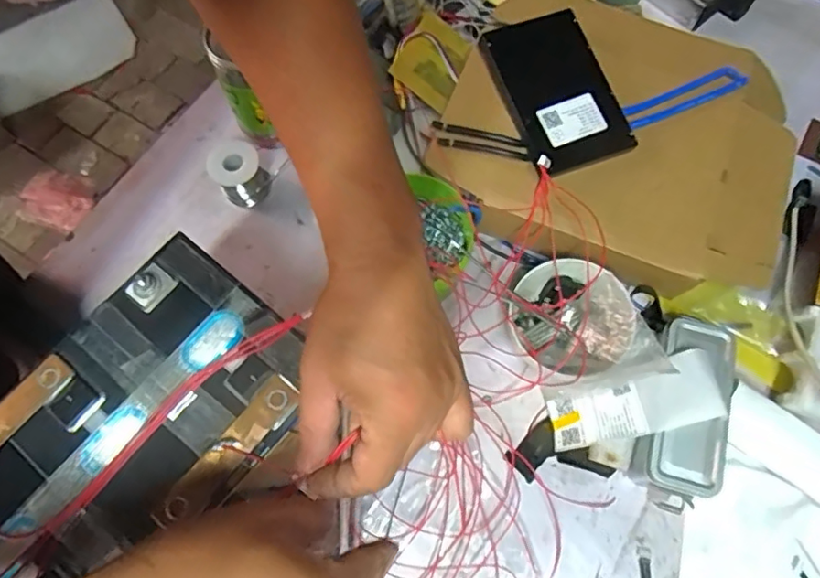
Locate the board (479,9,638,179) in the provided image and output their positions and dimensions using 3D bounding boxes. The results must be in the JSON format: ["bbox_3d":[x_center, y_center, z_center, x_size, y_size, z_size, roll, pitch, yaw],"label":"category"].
[{"bbox_3d":[0.143,-0.198,0.559,0.106,0.020,0.165,-19,77,-5],"label":"board"}]

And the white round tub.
[{"bbox_3d":[0.150,0.031,0.543,0.108,0.056,0.107,0,70,0],"label":"white round tub"}]

